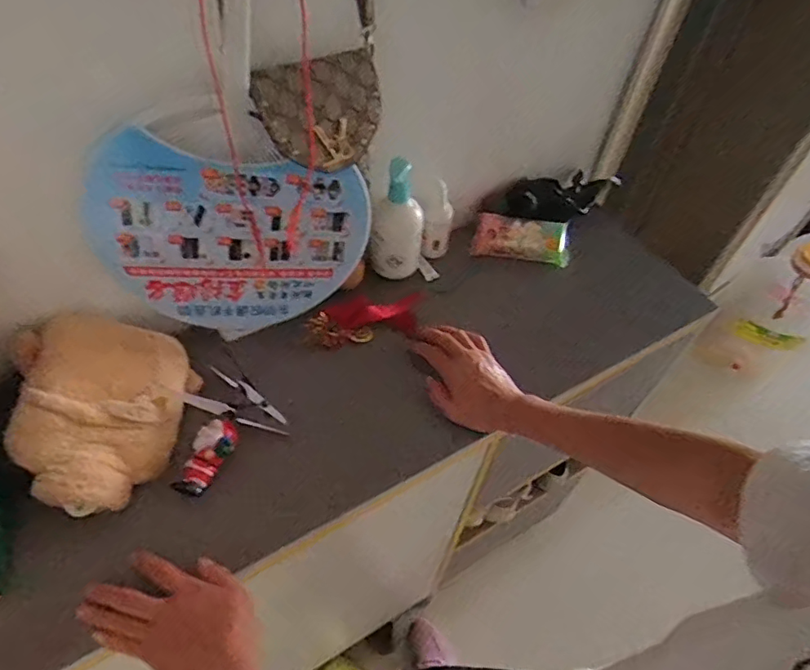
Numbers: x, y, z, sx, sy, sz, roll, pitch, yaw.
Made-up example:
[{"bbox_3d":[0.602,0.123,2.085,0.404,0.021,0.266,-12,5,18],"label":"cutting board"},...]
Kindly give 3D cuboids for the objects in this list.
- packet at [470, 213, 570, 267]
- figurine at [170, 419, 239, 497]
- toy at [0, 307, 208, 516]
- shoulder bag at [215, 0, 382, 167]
[{"bbox_3d":[0.165,-0.137,0.788,0.133,0.032,0.058,9,52,2],"label":"packet"},{"bbox_3d":[-0.199,0.123,0.559,0.039,0.025,0.076,21,53,11],"label":"figurine"},{"bbox_3d":[-0.309,0.069,0.556,0.153,0.077,0.199,8,52,1],"label":"toy"},{"bbox_3d":[-0.072,-0.269,0.426,0.131,0.269,0.068,-25,58,-22],"label":"shoulder bag"}]

